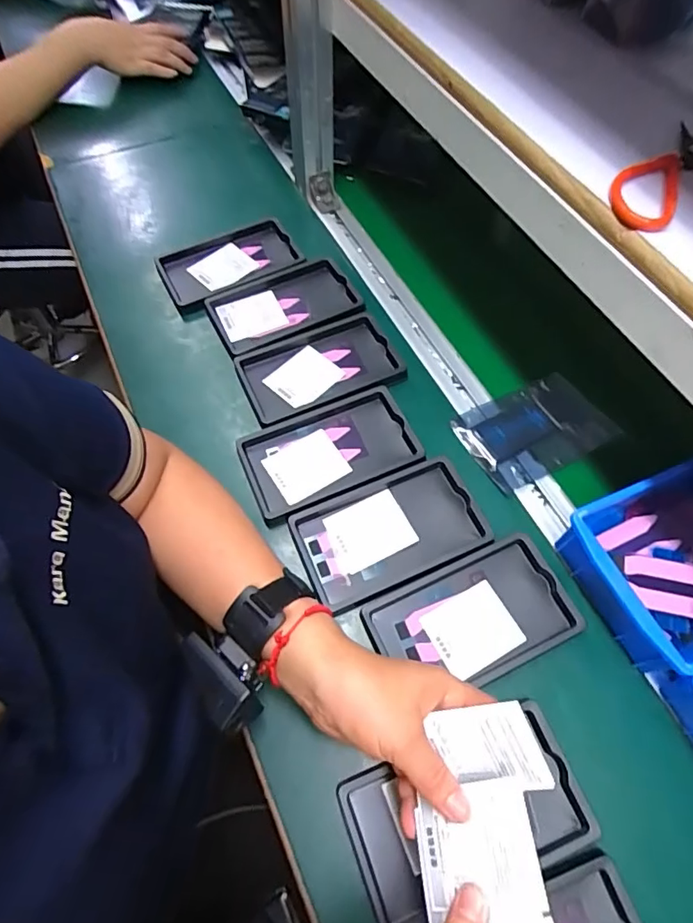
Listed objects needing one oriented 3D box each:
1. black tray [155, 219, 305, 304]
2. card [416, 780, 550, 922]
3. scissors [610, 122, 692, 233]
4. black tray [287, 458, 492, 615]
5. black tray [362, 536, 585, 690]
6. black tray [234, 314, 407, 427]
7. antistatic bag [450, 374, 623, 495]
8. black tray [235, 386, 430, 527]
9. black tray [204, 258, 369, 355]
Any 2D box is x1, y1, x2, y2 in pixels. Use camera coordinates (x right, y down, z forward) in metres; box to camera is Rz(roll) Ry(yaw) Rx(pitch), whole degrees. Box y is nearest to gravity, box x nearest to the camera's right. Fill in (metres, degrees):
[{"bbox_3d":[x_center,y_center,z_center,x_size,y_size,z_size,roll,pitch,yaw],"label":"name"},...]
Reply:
[{"bbox_3d":[-0.139,-0.236,0.617,0.157,0.024,0.089,-28,67,-17],"label":"black tray"},{"bbox_3d":[0.070,0.214,0.281,0.068,0.006,0.063,-26,48,29],"label":"card"},{"bbox_3d":[0.230,-0.173,0.330,0.096,0.013,0.115,38,66,16],"label":"scissors"},{"bbox_3d":[0.037,0.064,0.456,0.155,0.021,0.092,-20,64,-14],"label":"black tray"},{"bbox_3d":[0.102,0.129,0.420,0.155,0.021,0.089,-20,64,-14],"label":"black tray"},{"bbox_3d":[-0.028,-0.097,0.540,0.155,0.019,0.098,-18,64,-13],"label":"black tray"},{"bbox_3d":[0.183,-0.032,0.510,0.139,0.015,0.092,-23,65,-15],"label":"antistatic bag"},{"bbox_3d":[-0.016,-0.008,0.492,0.157,0.019,0.099,-21,65,-14],"label":"black tray"},{"bbox_3d":[-0.072,-0.175,0.585,0.154,0.027,0.095,-21,65,-14],"label":"black tray"}]

